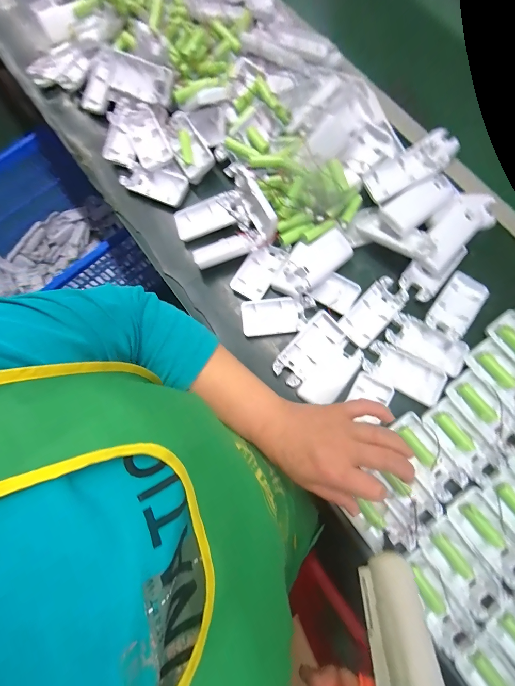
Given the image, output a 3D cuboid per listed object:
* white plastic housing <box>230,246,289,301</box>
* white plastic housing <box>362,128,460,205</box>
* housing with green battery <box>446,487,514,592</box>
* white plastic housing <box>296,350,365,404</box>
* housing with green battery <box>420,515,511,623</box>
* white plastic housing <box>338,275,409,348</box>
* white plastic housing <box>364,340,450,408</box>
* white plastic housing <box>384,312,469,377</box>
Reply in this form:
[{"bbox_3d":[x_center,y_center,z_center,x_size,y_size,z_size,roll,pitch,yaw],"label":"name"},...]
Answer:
[{"bbox_3d":[0.002,-0.096,0.395,0.048,0.018,0.079,34,82,9],"label":"white plastic housing"},{"bbox_3d":[0.194,-0.223,0.377,0.113,0.017,0.049,-30,81,9],"label":"white plastic housing"},{"bbox_3d":[0.254,0.214,0.326,0.049,0.032,0.100,-31,80,-3],"label":"housing with green battery"},{"bbox_3d":[0.094,0.043,0.368,0.090,0.011,0.041,-44,79,-6],"label":"white plastic housing"},{"bbox_3d":[0.220,0.244,0.319,0.043,0.025,0.096,-36,79,-5],"label":"housing with green battery"},{"bbox_3d":[0.148,-0.039,0.380,0.047,0.016,0.092,43,83,10],"label":"white plastic housing"},{"bbox_3d":[0.179,0.036,0.362,0.094,0.010,0.045,28,81,8],"label":"white plastic housing"},{"bbox_3d":[0.209,0.001,0.362,0.095,0.018,0.045,31,81,9],"label":"white plastic housing"}]

